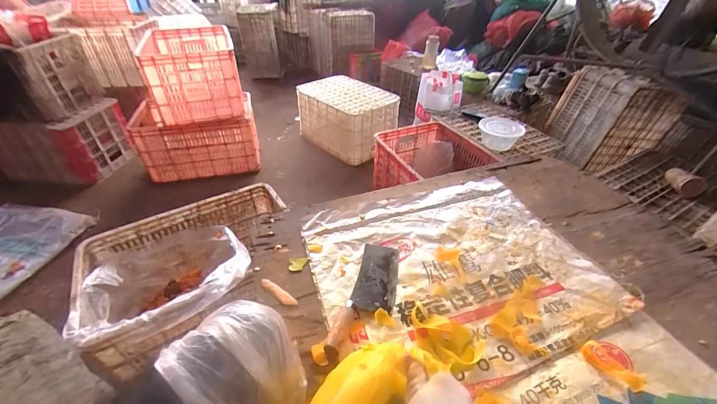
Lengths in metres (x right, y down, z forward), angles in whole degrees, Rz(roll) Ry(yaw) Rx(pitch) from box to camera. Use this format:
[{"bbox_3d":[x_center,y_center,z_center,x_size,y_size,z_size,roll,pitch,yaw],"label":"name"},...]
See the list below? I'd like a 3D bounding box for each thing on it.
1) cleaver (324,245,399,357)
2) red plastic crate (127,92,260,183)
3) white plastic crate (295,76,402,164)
[{"bbox_3d":[0.025,0.171,0.609,0.087,0.026,0.266,12,40,12],"label":"cleaver"},{"bbox_3d":[-0.763,-0.315,1.571,0.508,0.299,0.321,-6,40,-10],"label":"red plastic crate"},{"bbox_3d":[-0.065,-0.471,1.765,0.349,0.274,0.511,-31,50,-34],"label":"white plastic crate"}]

